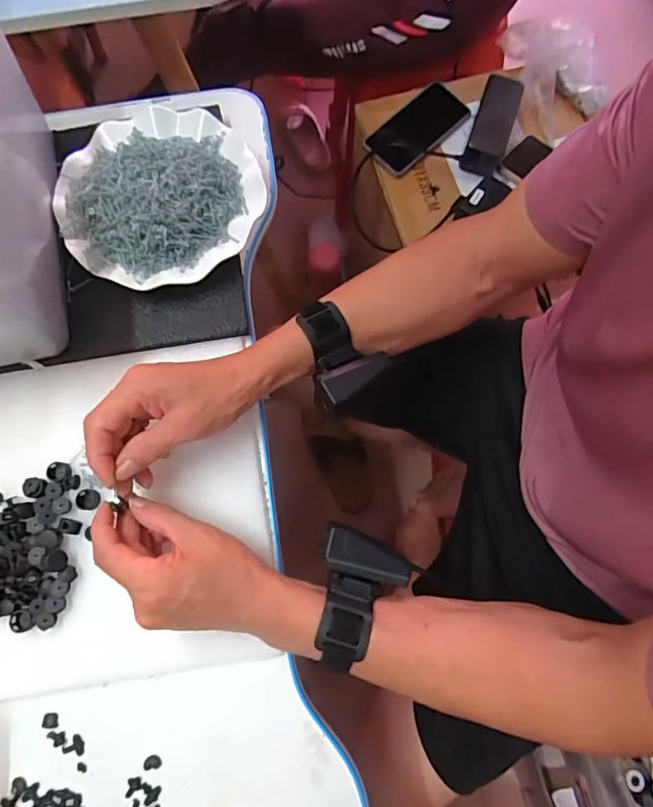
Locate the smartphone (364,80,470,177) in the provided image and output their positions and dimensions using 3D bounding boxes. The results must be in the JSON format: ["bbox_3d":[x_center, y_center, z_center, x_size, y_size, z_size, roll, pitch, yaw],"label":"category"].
[{"bbox_3d":[0.137,-0.407,0.703,0.077,0.015,0.166,45,78,4],"label":"smartphone"}]

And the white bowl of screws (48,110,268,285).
[{"bbox_3d":[-0.154,-0.194,0.429,0.177,0.028,0.174,0,76,1],"label":"white bowl of screws"}]

